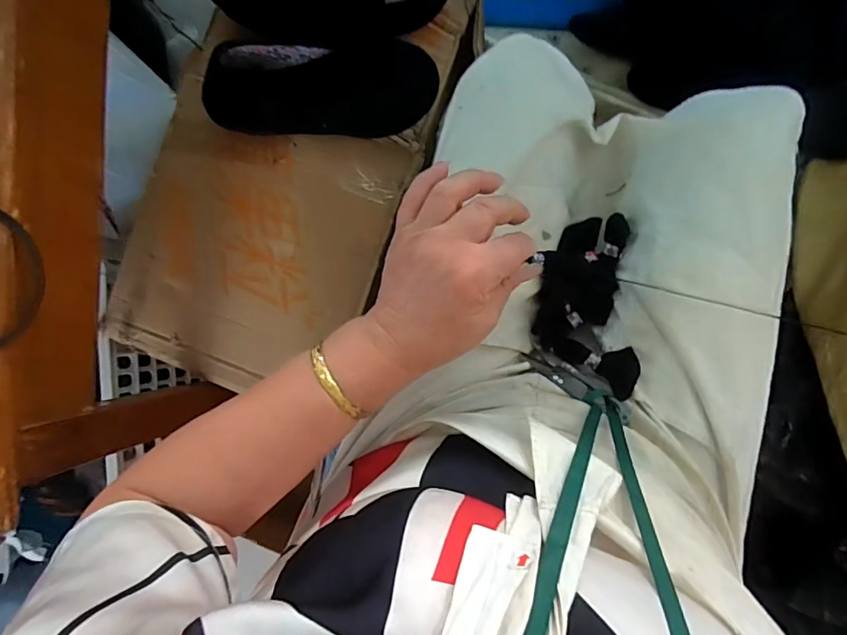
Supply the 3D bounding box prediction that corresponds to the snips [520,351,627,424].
[{"bbox_3d":[0.128,0.053,0.411,0.097,0.017,0.024,32,93,35],"label":"snips"}]

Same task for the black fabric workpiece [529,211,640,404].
[{"bbox_3d":[0.141,-0.015,0.433,0.077,0.053,0.151,2,90,6],"label":"black fabric workpiece"}]

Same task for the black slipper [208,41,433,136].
[{"bbox_3d":[-0.120,-0.255,0.550,0.240,0.060,0.095,-4,89,-6],"label":"black slipper"}]

